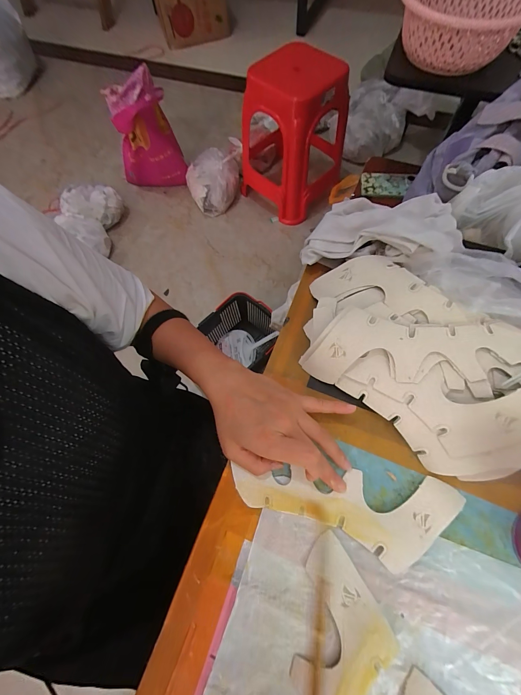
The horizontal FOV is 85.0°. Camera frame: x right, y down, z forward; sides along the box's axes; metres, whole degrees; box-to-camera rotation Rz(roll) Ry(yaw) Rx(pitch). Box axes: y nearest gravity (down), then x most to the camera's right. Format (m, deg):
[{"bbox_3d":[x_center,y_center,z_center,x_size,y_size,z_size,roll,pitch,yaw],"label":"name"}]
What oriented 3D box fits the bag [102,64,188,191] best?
[{"bbox_3d":[-0.517,-0.934,1.259,0.274,0.413,0.213,-20,69,-6],"label":"bag"}]

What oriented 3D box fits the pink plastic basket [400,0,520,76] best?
[{"bbox_3d":[0.360,-0.603,0.513,0.207,0.071,0.224,25,71,11],"label":"pink plastic basket"}]

